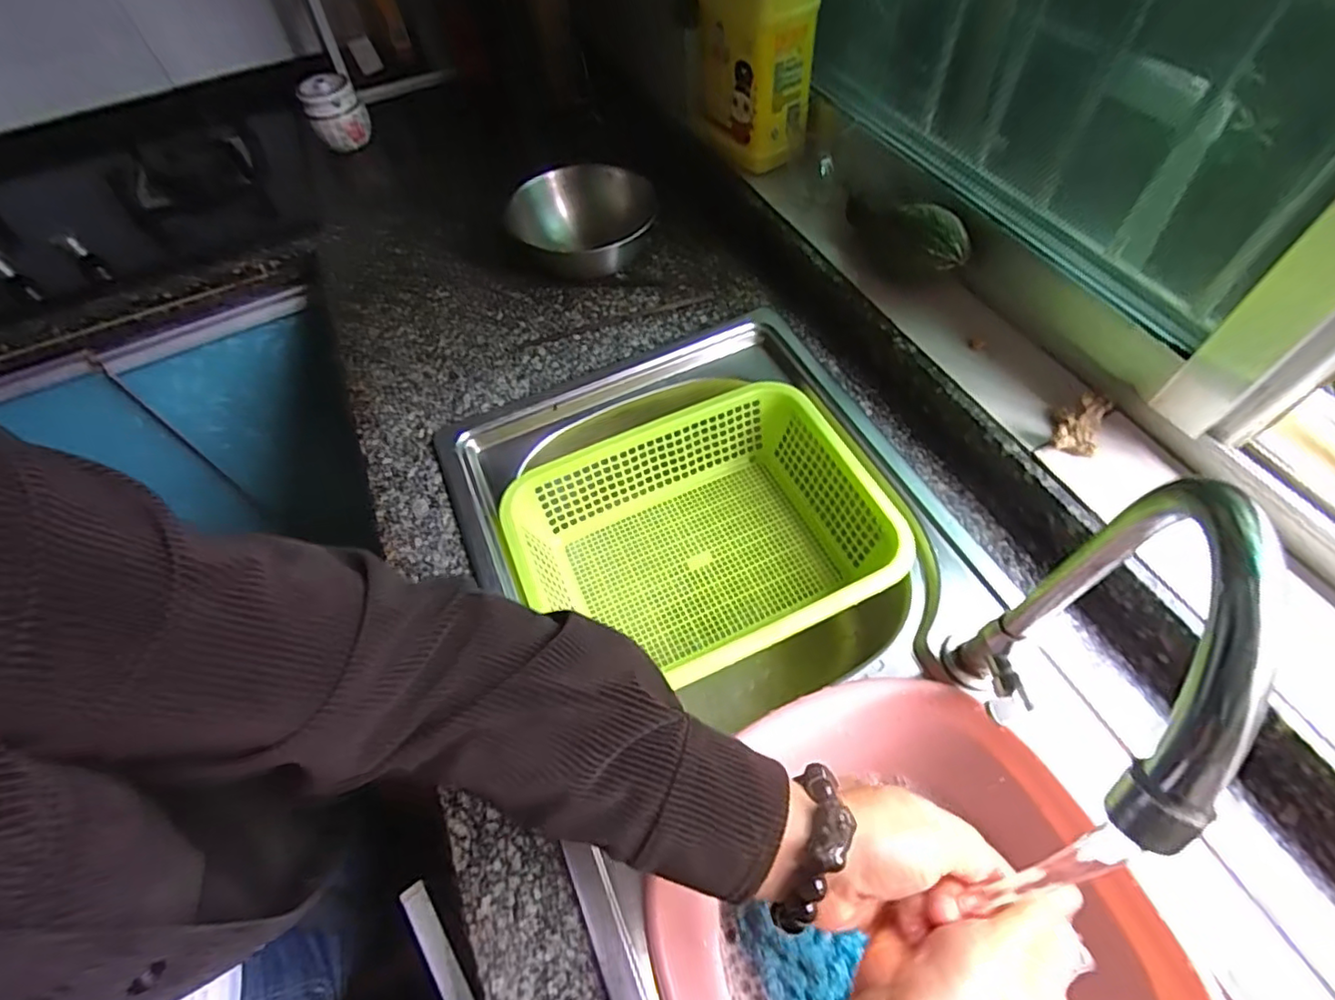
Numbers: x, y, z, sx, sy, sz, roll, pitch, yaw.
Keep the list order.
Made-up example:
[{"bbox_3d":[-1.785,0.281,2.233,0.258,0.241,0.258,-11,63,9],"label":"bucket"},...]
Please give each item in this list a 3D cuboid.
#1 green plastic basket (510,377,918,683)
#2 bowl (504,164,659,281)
[{"bbox_3d":[0.032,0.045,0.595,0.334,0.100,0.258,-23,59,-10],"label":"green plastic basket"},{"bbox_3d":[-0.102,-0.339,0.750,0.182,0.085,0.182,-2,58,3],"label":"bowl"}]

